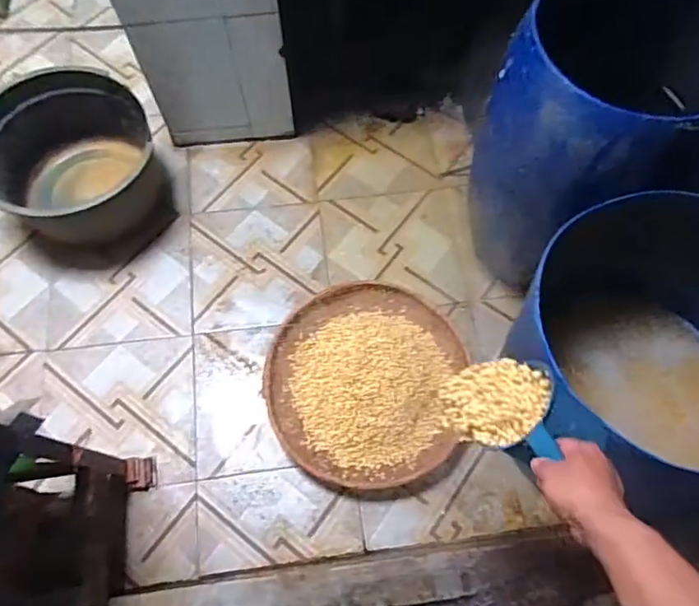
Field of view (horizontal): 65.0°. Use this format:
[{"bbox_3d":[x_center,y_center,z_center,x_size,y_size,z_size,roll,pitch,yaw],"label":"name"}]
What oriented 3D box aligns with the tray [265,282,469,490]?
[{"bbox_3d":[0.037,0.208,1.483,0.509,0.095,0.528,1,67,-2],"label":"tray"}]

